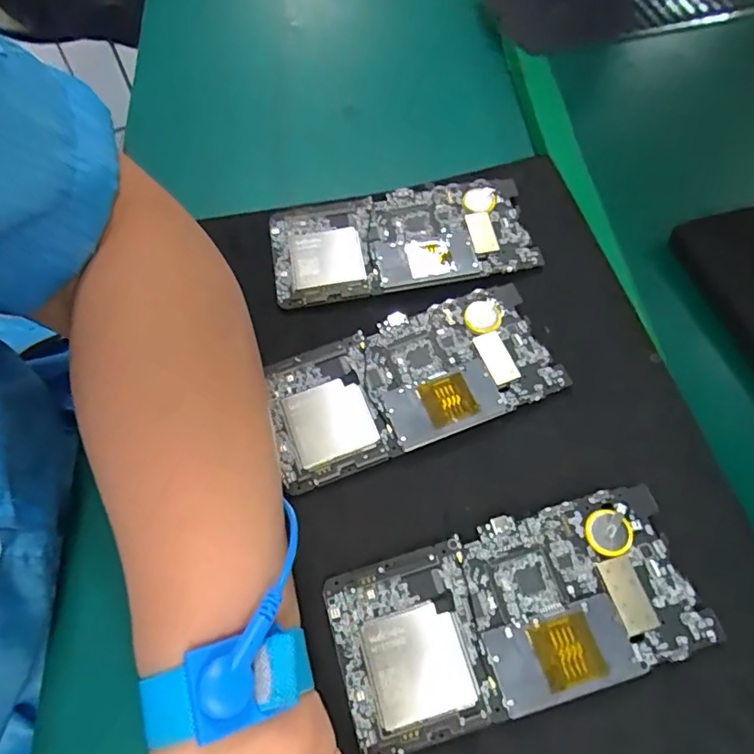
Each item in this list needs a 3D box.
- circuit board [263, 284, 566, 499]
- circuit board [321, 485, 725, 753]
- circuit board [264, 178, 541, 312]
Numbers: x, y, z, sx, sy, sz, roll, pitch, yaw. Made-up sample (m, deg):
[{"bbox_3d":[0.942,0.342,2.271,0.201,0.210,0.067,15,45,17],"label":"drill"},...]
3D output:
[{"bbox_3d":[0.016,0.001,0.281,0.147,0.004,0.070,-19,64,-7],"label":"circuit board"},{"bbox_3d":[0.057,0.101,0.231,0.152,0.007,0.071,-16,63,-5],"label":"circuit board"},{"bbox_3d":[0.013,-0.083,0.321,0.150,0.009,0.069,-10,63,-2],"label":"circuit board"}]

